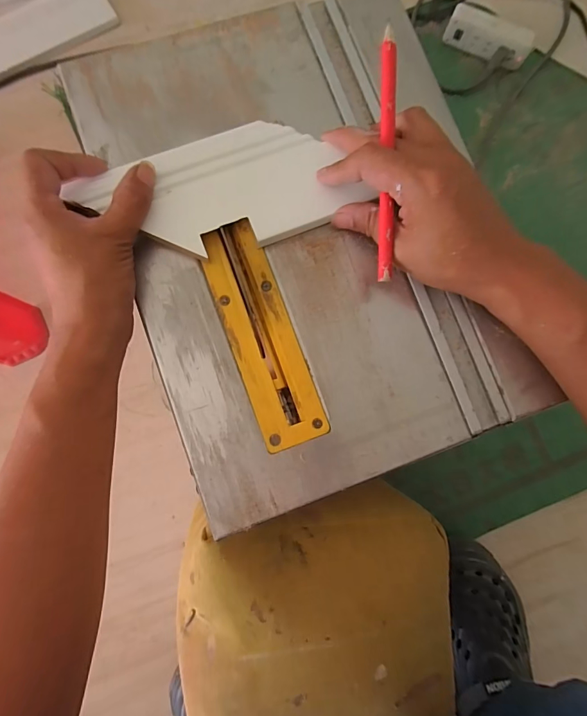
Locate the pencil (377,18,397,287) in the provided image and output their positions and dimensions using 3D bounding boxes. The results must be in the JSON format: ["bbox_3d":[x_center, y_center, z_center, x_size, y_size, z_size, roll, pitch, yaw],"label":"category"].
[{"bbox_3d":[0.065,-0.138,0.271,0.010,0.005,0.167,-1,96,-2],"label":"pencil"}]

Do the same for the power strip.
[{"bbox_3d":[0.311,-0.509,0.624,0.133,0.060,0.025,26,83,2],"label":"power strip"}]

